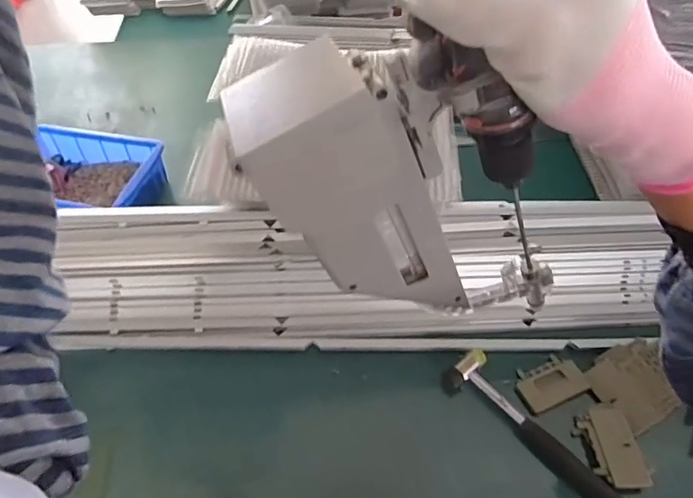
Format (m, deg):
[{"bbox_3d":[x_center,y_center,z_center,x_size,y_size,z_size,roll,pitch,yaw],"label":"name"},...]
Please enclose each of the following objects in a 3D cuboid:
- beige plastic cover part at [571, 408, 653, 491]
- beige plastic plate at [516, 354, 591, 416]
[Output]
[{"bbox_3d":[0.302,0.226,0.563,0.059,0.019,0.090,-6,49,-5],"label":"beige plastic cover part"},{"bbox_3d":[0.255,0.167,0.621,0.084,0.014,0.055,-17,51,-14],"label":"beige plastic plate"}]

